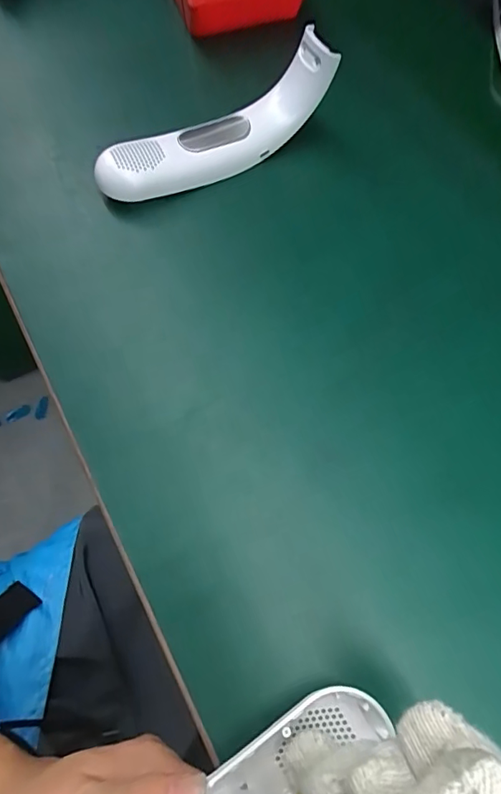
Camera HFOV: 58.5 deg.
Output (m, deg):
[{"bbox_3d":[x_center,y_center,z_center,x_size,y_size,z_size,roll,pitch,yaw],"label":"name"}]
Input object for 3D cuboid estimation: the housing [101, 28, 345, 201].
[{"bbox_3d":[-0.028,-0.209,0.349,0.195,0.061,0.056,-21,68,-7],"label":"housing"}]

